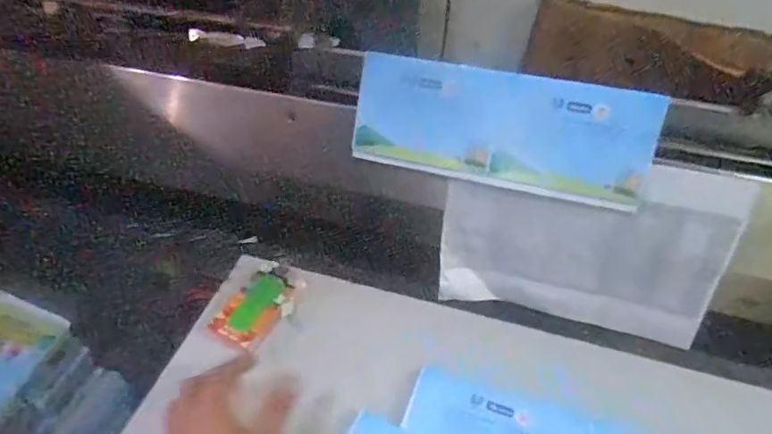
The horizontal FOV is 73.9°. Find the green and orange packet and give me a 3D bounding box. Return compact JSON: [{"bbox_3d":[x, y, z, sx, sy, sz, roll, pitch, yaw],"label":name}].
[{"bbox_3d":[-0.137,0.096,0.536,0.062,0.011,0.084,24,50,22],"label":"green and orange packet"}]

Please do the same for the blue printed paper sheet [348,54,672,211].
[{"bbox_3d":[0.117,-0.090,0.540,0.303,0.117,0.011,13,16,12],"label":"blue printed paper sheet"}]

